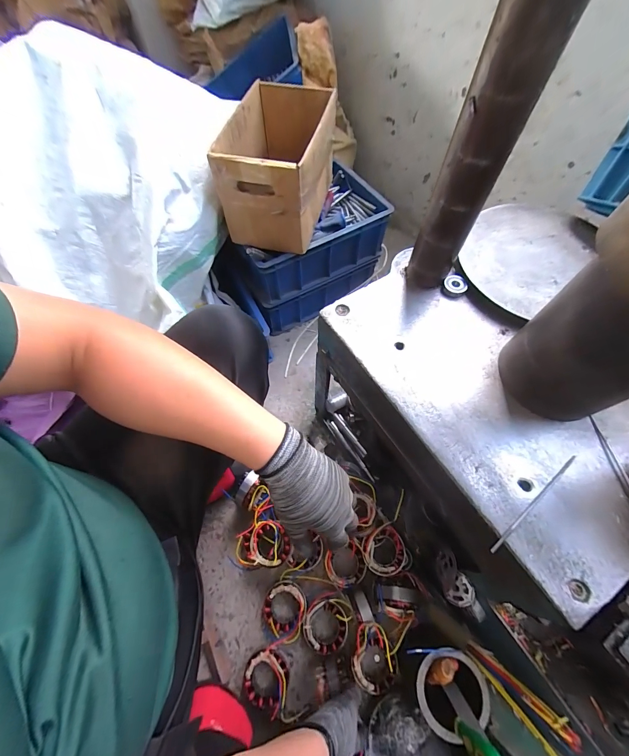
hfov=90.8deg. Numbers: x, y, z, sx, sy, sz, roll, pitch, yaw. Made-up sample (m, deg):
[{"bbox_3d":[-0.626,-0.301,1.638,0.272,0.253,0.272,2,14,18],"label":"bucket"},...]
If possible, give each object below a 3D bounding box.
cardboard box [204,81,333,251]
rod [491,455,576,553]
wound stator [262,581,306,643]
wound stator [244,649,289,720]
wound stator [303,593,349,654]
[{"bbox_3d":[-0.079,-0.484,0.720,0.209,0.213,0.300,11,61,7],"label":"cardboard box"},{"bbox_3d":[0.250,0.139,0.350,0.156,0.005,0.006,-35,65,-17],"label":"rod"},{"bbox_3d":[-0.063,0.478,0.641,0.088,0.035,0.095,-1,60,1],"label":"wound stator"},{"bbox_3d":[-0.091,0.576,0.597,0.082,0.044,0.084,-1,60,1],"label":"wound stator"},{"bbox_3d":[0.024,0.505,0.635,0.092,0.049,0.088,-1,60,1],"label":"wound stator"}]

